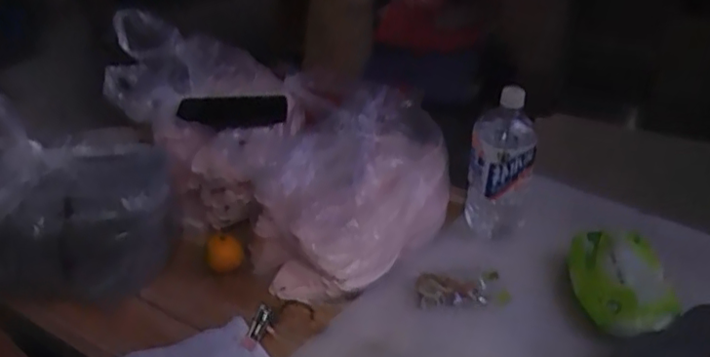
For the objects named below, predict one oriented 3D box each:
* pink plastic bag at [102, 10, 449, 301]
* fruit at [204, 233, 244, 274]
[{"bbox_3d":[-0.106,-0.057,0.910,0.512,0.251,0.291,23,36,33],"label":"pink plastic bag"},{"bbox_3d":[-0.170,0.093,0.810,0.050,0.038,0.041,-6,30,-15],"label":"fruit"}]

